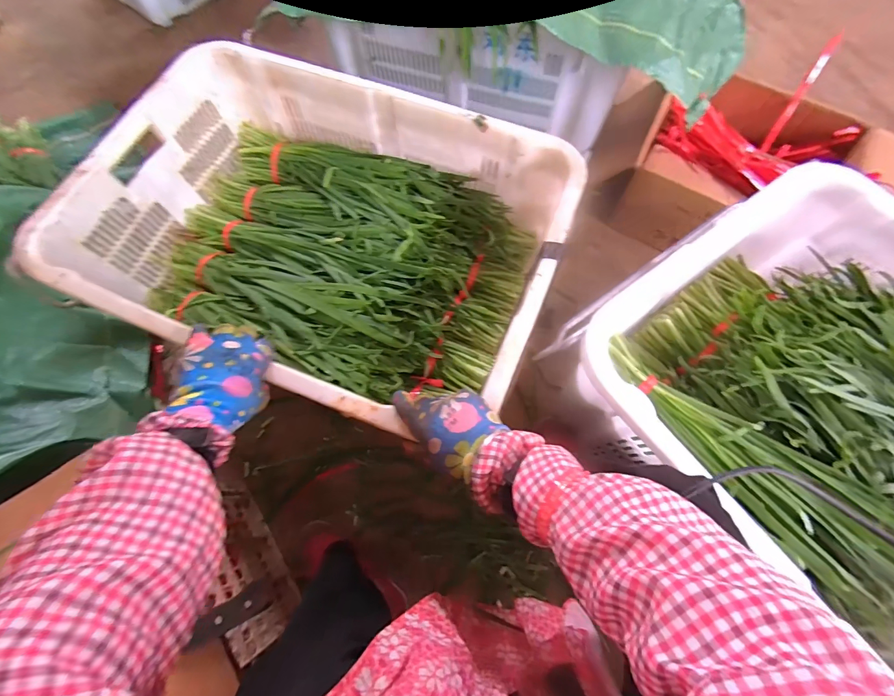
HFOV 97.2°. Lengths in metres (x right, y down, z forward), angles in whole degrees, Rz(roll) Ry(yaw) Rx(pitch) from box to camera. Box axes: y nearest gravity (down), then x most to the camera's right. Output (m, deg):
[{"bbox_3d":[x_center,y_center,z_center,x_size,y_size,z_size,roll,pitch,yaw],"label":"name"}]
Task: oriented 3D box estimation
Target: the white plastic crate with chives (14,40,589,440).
[{"bbox_3d":[-0.177,-0.166,0.610,0.650,0.192,0.442,20,71,9],"label":"white plastic crate with chives"}]

